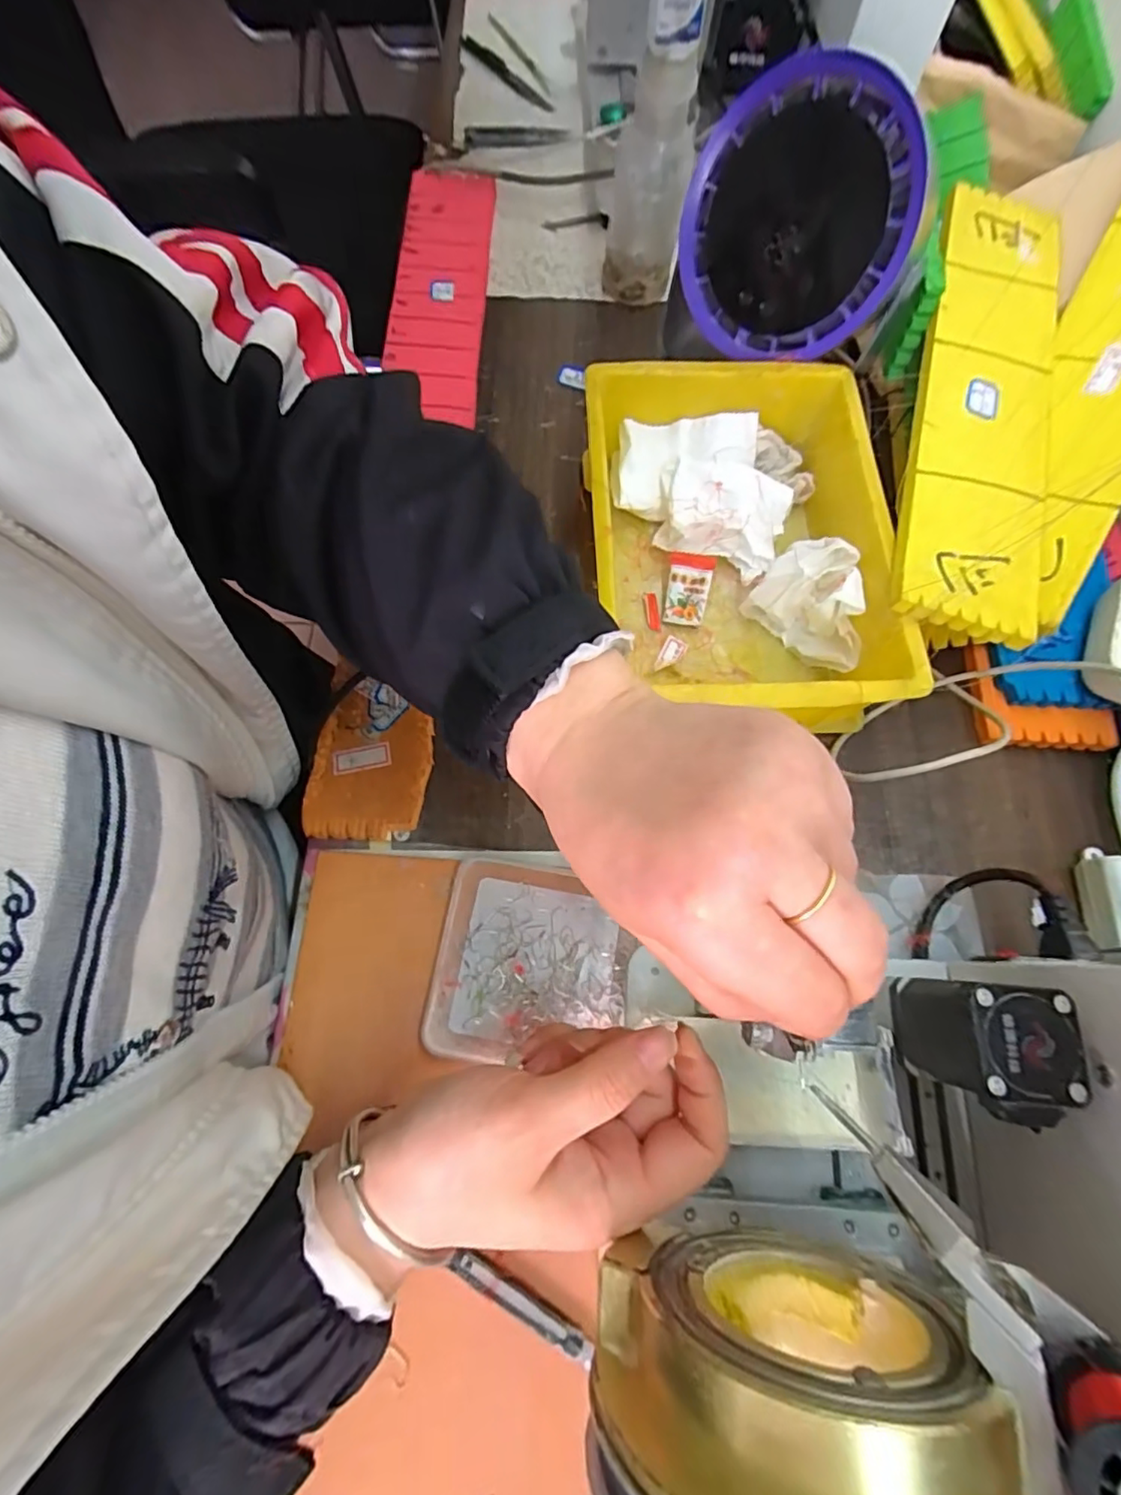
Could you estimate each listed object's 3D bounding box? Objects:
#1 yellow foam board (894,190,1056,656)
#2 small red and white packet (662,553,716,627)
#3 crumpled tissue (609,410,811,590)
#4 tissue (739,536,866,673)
[{"bbox_3d":[0.270,-0.228,0.376,0.084,0.025,0.348,14,72,4],"label":"yellow foam board"},{"bbox_3d":[0.087,-0.107,0.403,0.029,0.006,0.048,10,93,4],"label":"small red and white packet"},{"bbox_3d":[0.103,-0.183,0.420,0.134,0.047,0.100,18,71,4],"label":"crumpled tissue"},{"bbox_3d":[0.167,-0.094,0.384,0.052,0.055,0.086,-38,76,-14],"label":"tissue"}]

